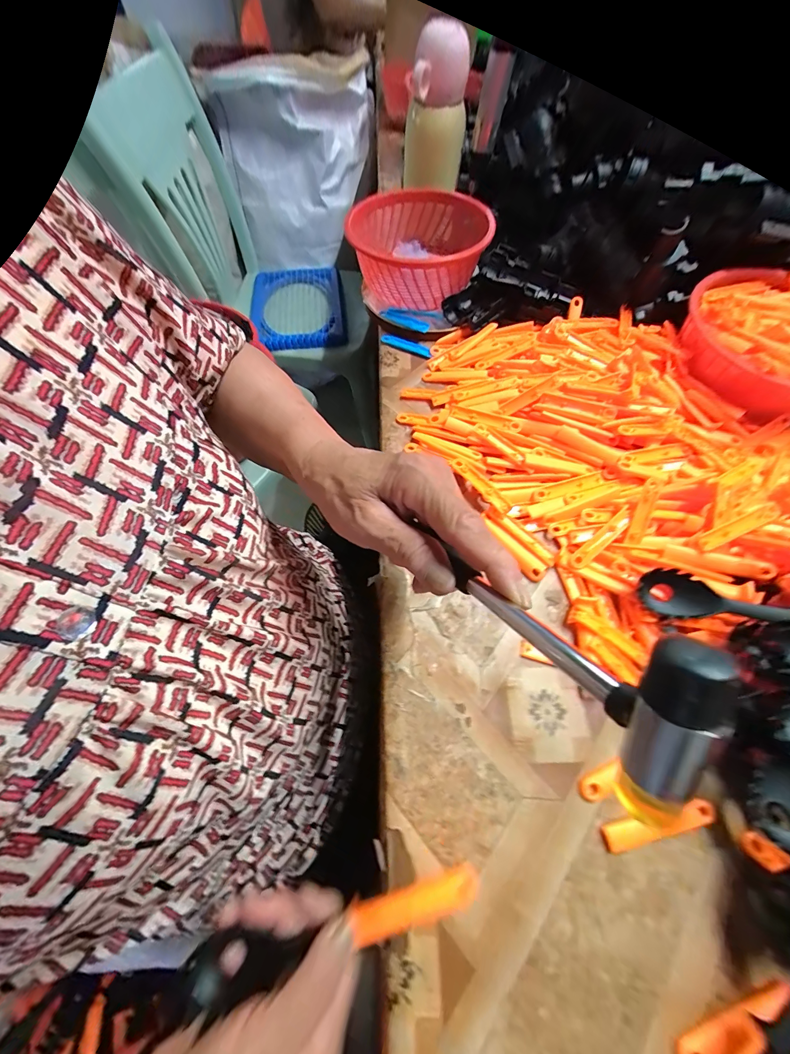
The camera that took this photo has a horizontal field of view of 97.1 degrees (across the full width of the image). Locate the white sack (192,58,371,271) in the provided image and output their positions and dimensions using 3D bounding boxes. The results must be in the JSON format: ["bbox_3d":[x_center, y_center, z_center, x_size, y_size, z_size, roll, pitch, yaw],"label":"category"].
[{"bbox_3d":[-0.227,-0.913,0.907,0.384,0.358,0.188,-16,64,-10],"label":"white sack"}]

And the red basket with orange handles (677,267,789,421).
[{"bbox_3d":[0.404,-0.198,0.374,0.184,0.057,0.167,2,62,-1],"label":"red basket with orange handles"}]

